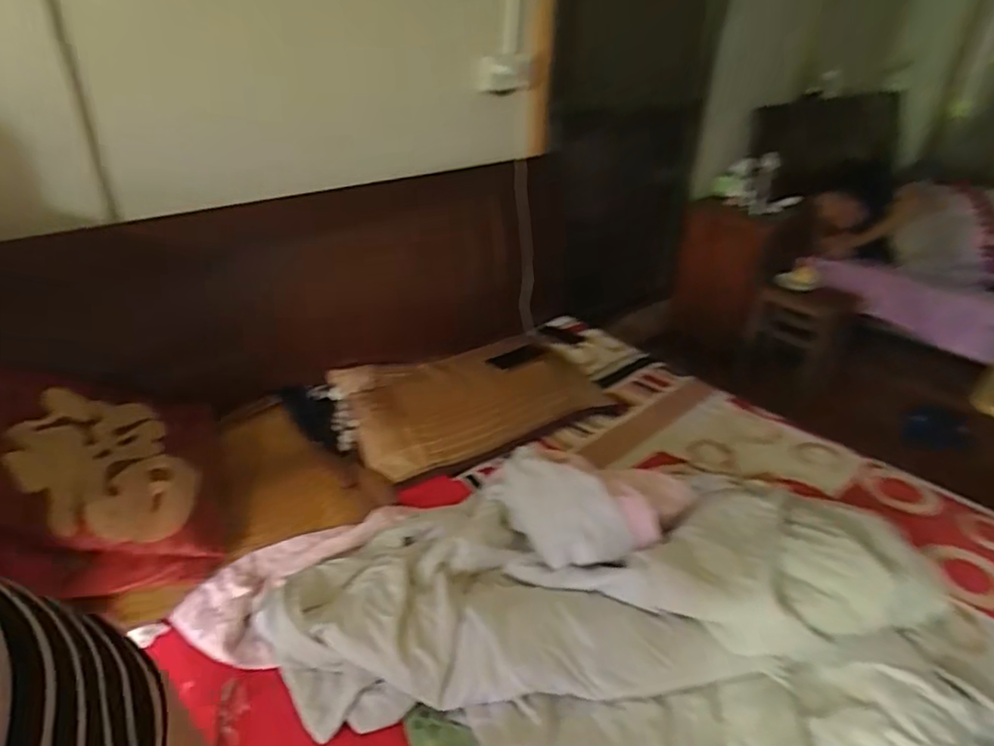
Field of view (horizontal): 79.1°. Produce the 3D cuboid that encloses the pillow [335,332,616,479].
[{"bbox_3d":[-0.053,0.047,1.497,0.647,0.089,0.378,-17,35,-29],"label":"pillow"}]

